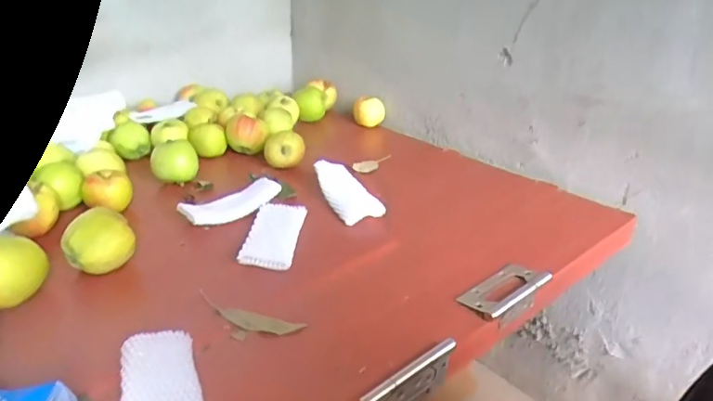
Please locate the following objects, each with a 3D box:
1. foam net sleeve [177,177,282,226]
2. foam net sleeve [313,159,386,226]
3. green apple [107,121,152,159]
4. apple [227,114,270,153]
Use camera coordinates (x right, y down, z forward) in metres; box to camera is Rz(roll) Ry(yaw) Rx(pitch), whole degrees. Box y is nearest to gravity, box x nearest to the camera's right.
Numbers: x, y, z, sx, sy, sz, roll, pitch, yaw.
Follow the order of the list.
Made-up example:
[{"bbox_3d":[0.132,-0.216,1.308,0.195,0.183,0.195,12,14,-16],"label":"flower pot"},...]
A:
[{"bbox_3d":[-0.154,0.002,0.653,0.114,0.022,0.051,-25,29,-37],"label":"foam net sleeve"},{"bbox_3d":[-0.016,-0.011,0.683,0.053,0.022,0.122,-19,46,-26],"label":"foam net sleeve"},{"bbox_3d":[-0.361,-0.095,0.842,0.059,0.047,0.064,-15,24,-19],"label":"green apple"},{"bbox_3d":[-0.178,-0.111,0.860,0.065,0.059,0.072,-11,23,-10],"label":"apple"}]

